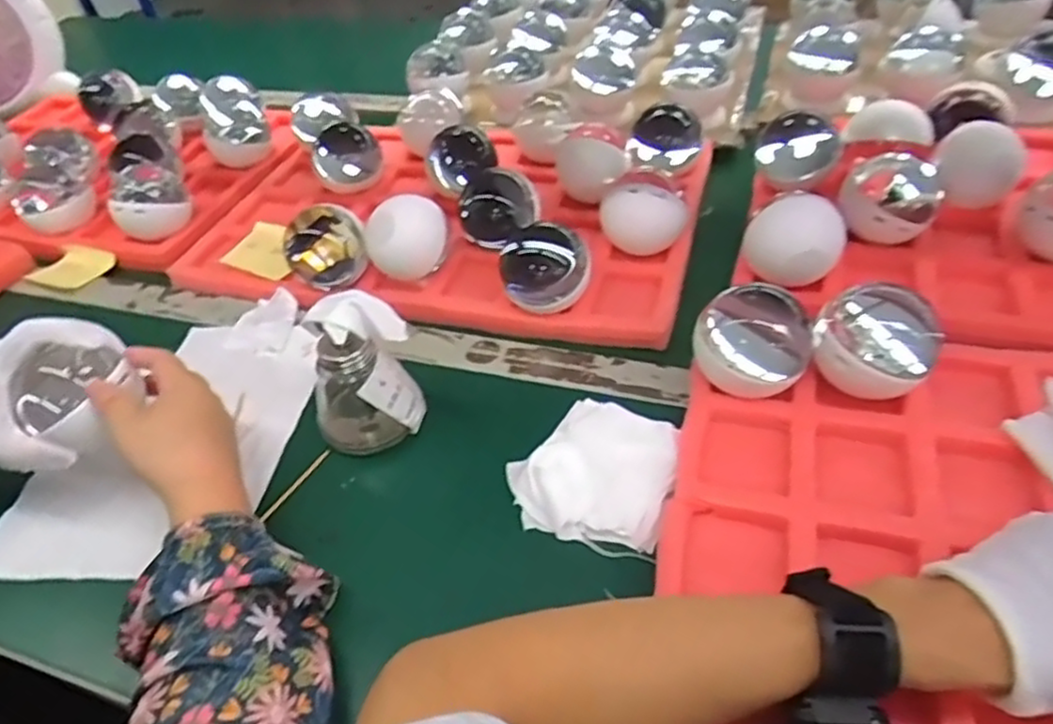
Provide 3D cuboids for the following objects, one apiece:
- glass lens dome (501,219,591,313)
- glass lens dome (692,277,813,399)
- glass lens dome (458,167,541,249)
[{"bbox_3d":[0.016,-0.080,0.588,0.076,0.071,0.062,-7,44,1],"label":"glass lens dome"},{"bbox_3d":[0.154,-0.012,0.481,0.075,0.083,0.065,8,46,16],"label":"glass lens dome"},{"bbox_3d":[-0.021,-0.141,0.660,0.071,0.061,0.059,13,48,20],"label":"glass lens dome"}]

